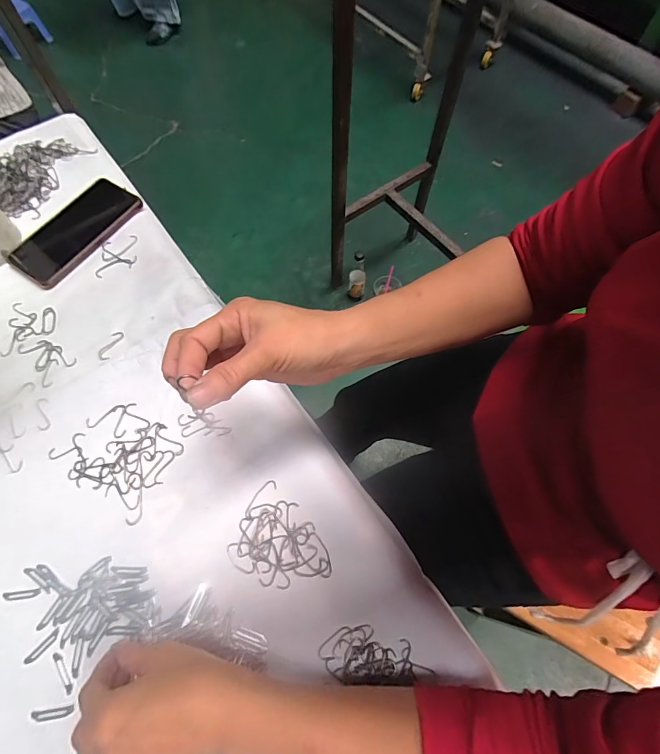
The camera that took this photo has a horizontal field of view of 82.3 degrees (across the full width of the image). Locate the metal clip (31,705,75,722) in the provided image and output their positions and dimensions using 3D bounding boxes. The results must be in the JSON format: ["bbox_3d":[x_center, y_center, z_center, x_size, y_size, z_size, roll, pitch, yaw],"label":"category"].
[{"bbox_3d":[-0.224,0.270,0.303,0.032,0.004,0.008,-8,67,-3],"label":"metal clip"}]

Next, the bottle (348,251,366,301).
[{"bbox_3d":[0.096,-0.346,1.320,0.056,0.248,0.053,5,67,3],"label":"bottle"}]

